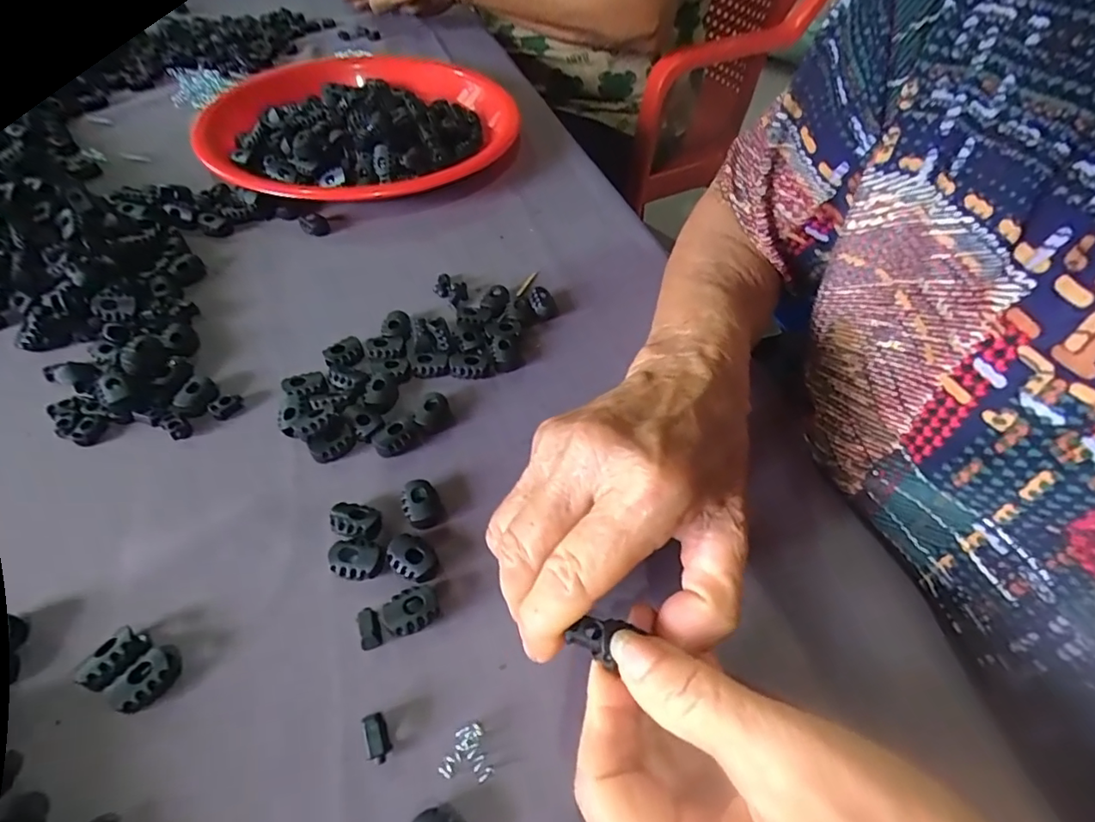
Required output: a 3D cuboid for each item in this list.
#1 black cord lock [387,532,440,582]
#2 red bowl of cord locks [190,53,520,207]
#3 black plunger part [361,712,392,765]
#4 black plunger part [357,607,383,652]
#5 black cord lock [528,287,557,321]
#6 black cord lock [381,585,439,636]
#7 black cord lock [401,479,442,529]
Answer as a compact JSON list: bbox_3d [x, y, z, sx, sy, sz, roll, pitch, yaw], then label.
[{"bbox_3d":[-0.058,0.064,0.234,0.023,0.009,0.016,36,57,24],"label":"black cord lock"},{"bbox_3d":[-0.167,-0.252,0.475,0.246,0.049,0.259,2,50,-2],"label":"red bowl of cord locks"},{"bbox_3d":[-0.060,0.116,0.193,0.008,0.008,0.015,-19,53,-18],"label":"black plunger part"},{"bbox_3d":[-0.071,0.087,0.217,0.008,0.008,0.015,-13,52,-14],"label":"black plunger part"},{"bbox_3d":[-0.003,-0.069,0.344,0.017,0.011,0.024,-1,50,-4],"label":"black cord lock"},{"bbox_3d":[-0.056,0.082,0.222,0.022,0.008,0.018,-17,53,-17],"label":"black cord lock"},{"bbox_3d":[-0.058,0.044,0.251,0.016,0.010,0.024,-14,52,-14],"label":"black cord lock"}]

